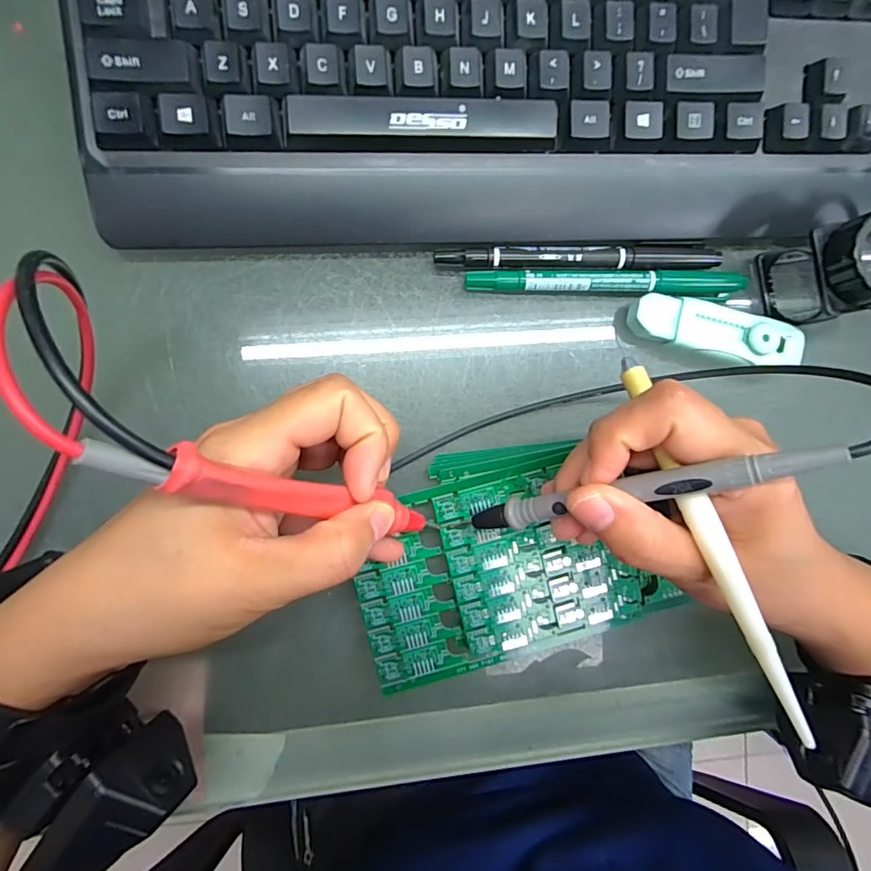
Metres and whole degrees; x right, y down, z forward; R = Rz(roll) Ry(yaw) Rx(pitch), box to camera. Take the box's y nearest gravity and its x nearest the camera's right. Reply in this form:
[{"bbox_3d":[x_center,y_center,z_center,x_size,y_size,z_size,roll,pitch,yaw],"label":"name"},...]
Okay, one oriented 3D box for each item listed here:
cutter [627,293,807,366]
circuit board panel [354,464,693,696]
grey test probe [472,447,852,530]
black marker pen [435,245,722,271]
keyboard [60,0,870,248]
[{"bbox_3d":[0.139,-0.051,0.242,0.086,0.014,0.024,14,89,-7],"label":"cutter"},{"bbox_3d":[0.037,0.062,0.232,0.143,0.004,0.081,-14,93,-6],"label":"circuit board panel"},{"bbox_3d":[0.068,0.021,0.179,0.129,0.010,0.011,-18,94,34],"label":"grey test probe"},{"bbox_3d":[0.070,-0.085,0.240,0.139,0.009,0.012,-4,91,-7],"label":"black marker pen"},{"bbox_3d":[0.074,-0.169,0.223,0.437,0.042,0.159,-4,91,-7],"label":"keyboard"}]

